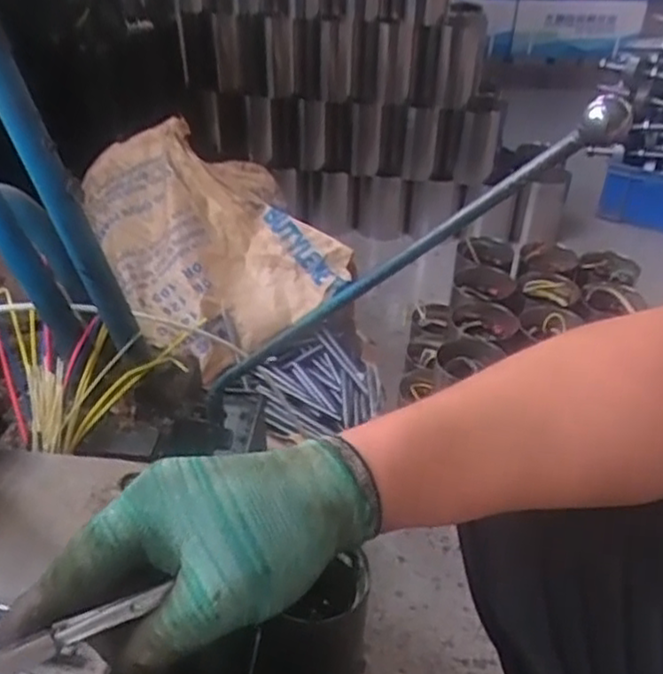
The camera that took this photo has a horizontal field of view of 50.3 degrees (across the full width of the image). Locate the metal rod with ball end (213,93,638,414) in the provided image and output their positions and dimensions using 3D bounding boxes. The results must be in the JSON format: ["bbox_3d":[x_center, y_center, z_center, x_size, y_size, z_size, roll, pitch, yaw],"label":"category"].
[{"bbox_3d":[0.024,-0.034,0.551,0.028,0.447,0.025,45,38,-15],"label":"metal rod with ball end"}]

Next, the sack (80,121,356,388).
[{"bbox_3d":[-0.204,-0.161,1.144,0.339,0.099,0.440,-30,75,-16],"label":"sack"}]

